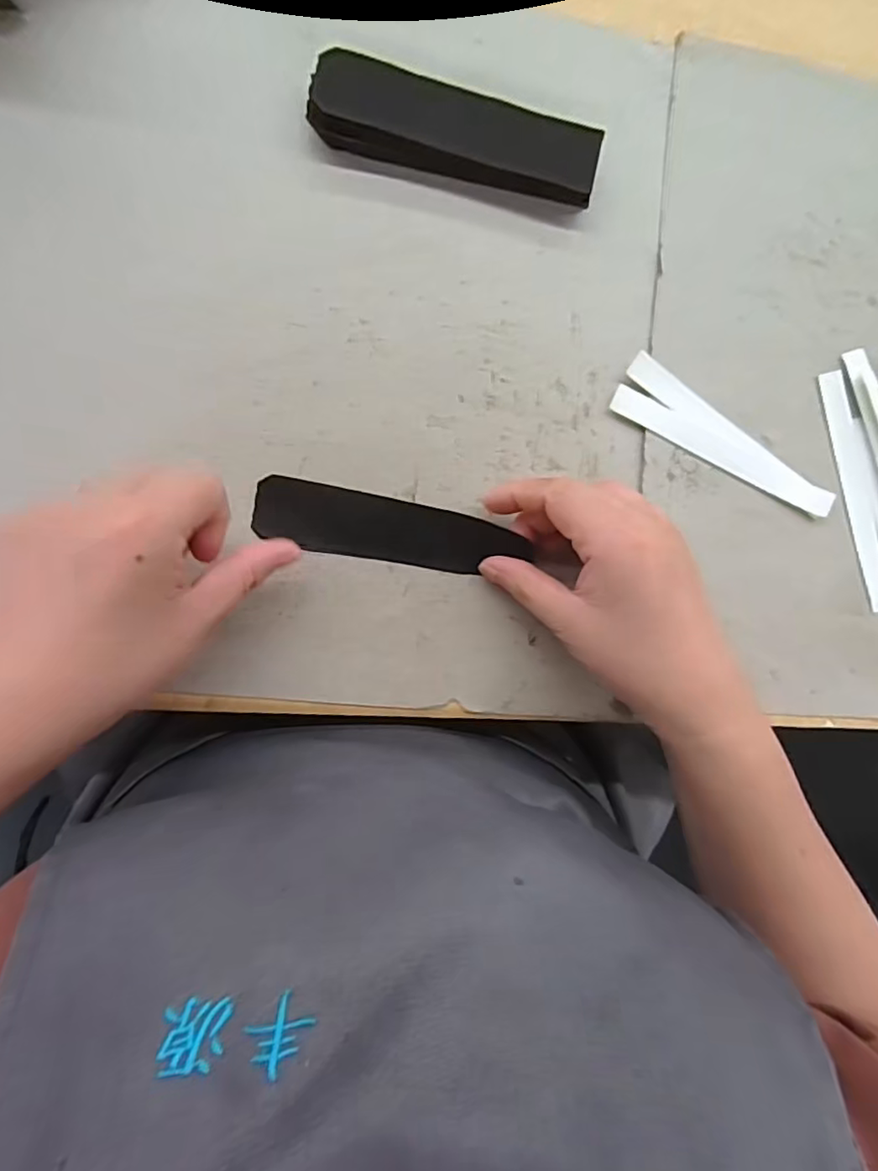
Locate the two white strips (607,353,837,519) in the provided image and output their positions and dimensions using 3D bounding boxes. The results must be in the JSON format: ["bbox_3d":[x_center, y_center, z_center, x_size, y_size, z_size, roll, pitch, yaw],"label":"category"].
[{"bbox_3d":[0.161,-0.081,0.329,0.136,0.004,0.033,25,93,-7],"label":"two white strips"}]

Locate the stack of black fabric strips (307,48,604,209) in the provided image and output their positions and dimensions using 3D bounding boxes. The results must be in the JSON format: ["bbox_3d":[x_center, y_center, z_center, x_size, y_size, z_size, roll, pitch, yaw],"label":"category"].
[{"bbox_3d":[0.010,-0.224,0.297,0.143,0.017,0.035,7,91,-9],"label":"stack of black fabric strips"}]

